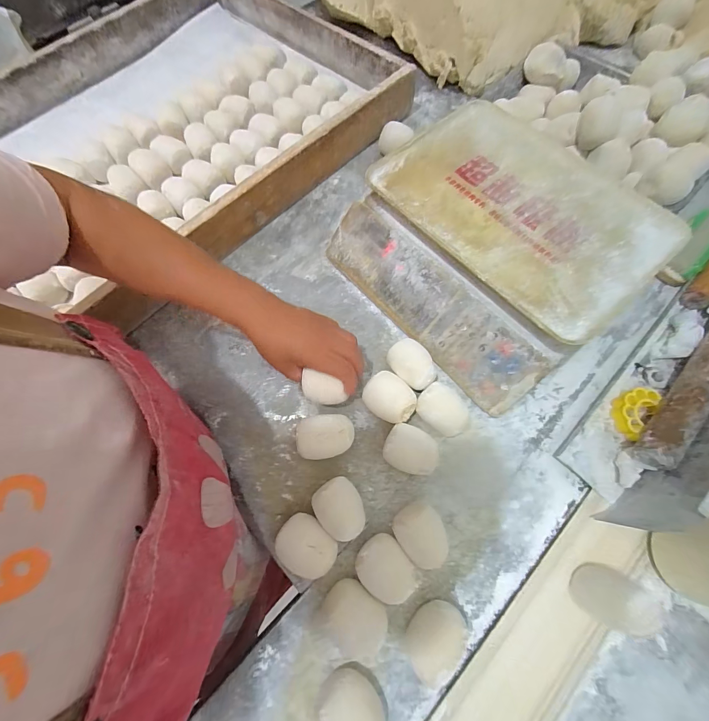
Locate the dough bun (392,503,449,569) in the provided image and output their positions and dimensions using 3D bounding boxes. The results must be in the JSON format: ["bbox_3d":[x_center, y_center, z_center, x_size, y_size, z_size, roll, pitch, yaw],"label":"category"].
[{"bbox_3d":[0.072,0.187,0.353,0.049,0.039,0.061,-28,71,-8],"label":"dough bun"}]

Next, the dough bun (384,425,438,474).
[{"bbox_3d":[0.065,0.104,0.383,0.059,0.036,0.049,26,73,11],"label":"dough bun"}]

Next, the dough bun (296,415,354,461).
[{"bbox_3d":[-0.032,0.089,0.385,0.062,0.048,0.047,-9,69,-1],"label":"dough bun"}]

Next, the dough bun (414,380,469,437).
[{"bbox_3d":[0.103,0.060,0.395,0.046,0.047,0.064,-42,73,-12],"label":"dough bun"}]

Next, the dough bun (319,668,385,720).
[{"bbox_3d":[-0.003,0.324,0.301,0.057,0.036,0.050,23,72,10],"label":"dough bun"}]

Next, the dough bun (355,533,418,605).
[{"bbox_3d":[0.032,0.217,0.344,0.050,0.036,0.061,-34,72,-10],"label":"dough bun"}]

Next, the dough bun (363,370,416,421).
[{"bbox_3d":[0.041,0.047,0.399,0.065,0.043,0.049,37,75,15],"label":"dough bun"}]

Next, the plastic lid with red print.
[{"bbox_3d":[0.204,-0.200,0.411,0.244,0.027,0.336,-40,75,-10],"label":"plastic lid with red print"}]

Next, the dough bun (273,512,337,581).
[{"bbox_3d":[-0.050,0.196,0.348,0.062,0.041,0.051,42,76,16],"label":"dough bun"}]

